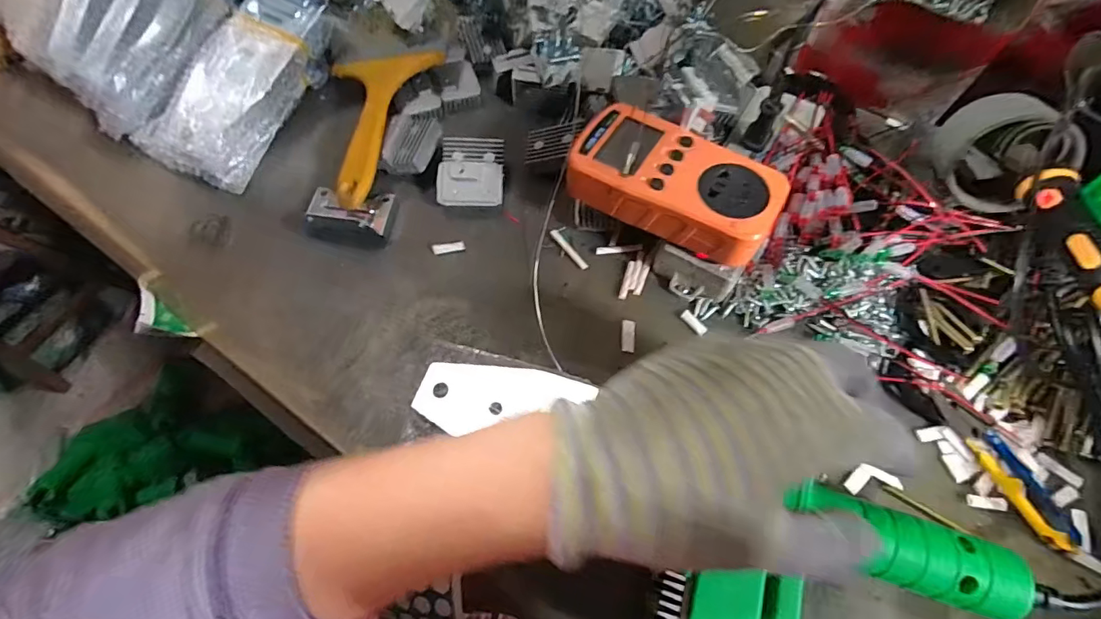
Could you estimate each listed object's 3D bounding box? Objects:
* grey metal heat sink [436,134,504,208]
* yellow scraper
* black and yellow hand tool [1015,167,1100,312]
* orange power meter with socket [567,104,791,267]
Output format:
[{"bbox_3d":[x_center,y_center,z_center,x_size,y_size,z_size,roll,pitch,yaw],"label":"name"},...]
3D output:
[{"bbox_3d":[-0.058,-0.102,0.352,0.046,0.017,0.057,1,65,-1],"label":"grey metal heat sink"},{"bbox_3d":[-0.142,-0.135,0.357,0.082,0.024,0.183,10,65,3],"label":"yellow scraper"},{"bbox_3d":[0.261,-0.024,0.230,0.020,0.022,0.129,17,51,7],"label":"black and yellow hand tool"},{"bbox_3d":[0.077,-0.081,0.297,0.126,0.026,0.068,25,67,10],"label":"orange power meter with socket"}]

